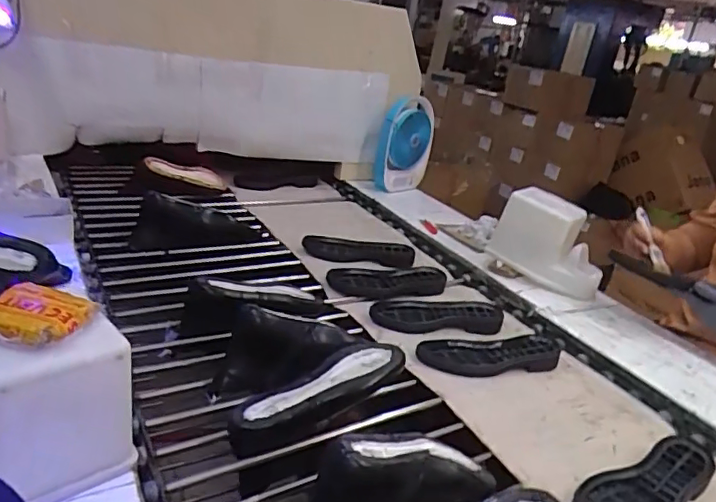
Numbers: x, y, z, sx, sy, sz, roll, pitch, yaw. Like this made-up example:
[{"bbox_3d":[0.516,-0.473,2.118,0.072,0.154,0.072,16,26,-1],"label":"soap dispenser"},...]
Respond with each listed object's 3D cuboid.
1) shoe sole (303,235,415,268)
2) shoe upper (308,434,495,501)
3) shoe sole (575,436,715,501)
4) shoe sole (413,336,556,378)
[{"bbox_3d":[0.005,-0.003,1.349,0.260,0.031,0.113,14,22,7],"label":"shoe sole"},{"bbox_3d":[0.042,0.259,0.636,0.252,0.112,0.086,-1,25,-26],"label":"shoe upper"},{"bbox_3d":[0.388,0.311,0.737,0.253,0.027,0.089,-3,26,-30],"label":"shoe sole"},{"bbox_3d":[0.232,0.181,0.983,0.246,0.033,0.092,6,22,-11],"label":"shoe sole"}]

